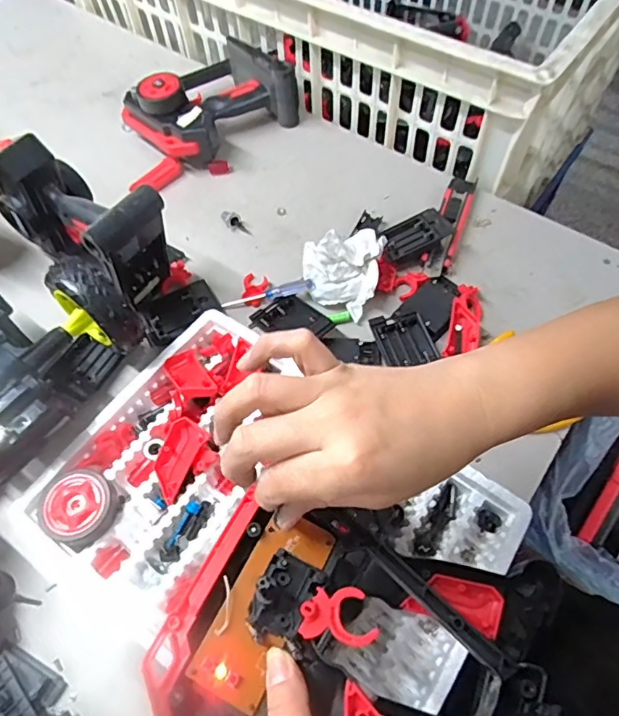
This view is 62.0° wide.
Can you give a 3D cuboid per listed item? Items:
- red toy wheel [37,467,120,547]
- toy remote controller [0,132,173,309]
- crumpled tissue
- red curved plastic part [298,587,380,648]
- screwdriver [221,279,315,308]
[{"bbox_3d":[-0.188,0.118,0.418,0.055,0.021,0.062,-36,65,-18],"label":"red toy wheel"},{"bbox_3d":[-0.224,-0.135,0.530,0.173,0.138,0.083,32,66,18],"label":"toy remote controller"},{"bbox_3d":[0.035,-0.099,0.540,0.082,0.054,0.077,24,63,14],"label":"crumpled tissue"},{"bbox_3d":[0.016,0.136,0.273,0.040,0.012,0.027,7,60,5],"label":"red curved plastic part"},{"bbox_3d":[-0.044,-0.070,0.549,0.098,0.017,0.011,-9,60,-4],"label":"screwdriver"}]

